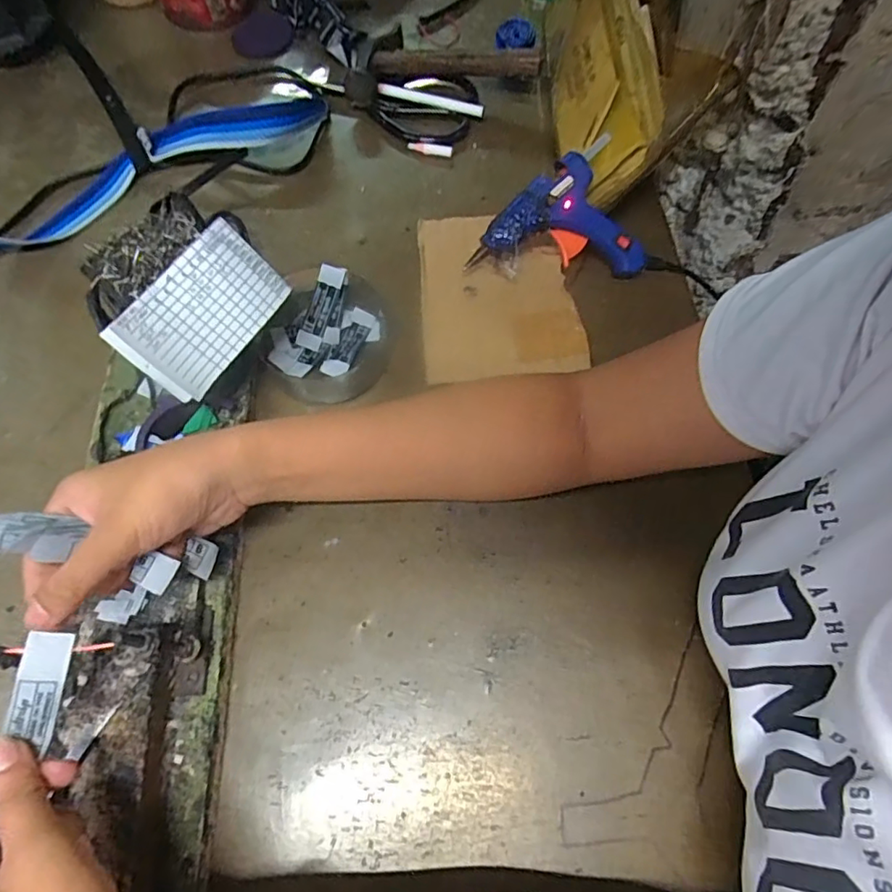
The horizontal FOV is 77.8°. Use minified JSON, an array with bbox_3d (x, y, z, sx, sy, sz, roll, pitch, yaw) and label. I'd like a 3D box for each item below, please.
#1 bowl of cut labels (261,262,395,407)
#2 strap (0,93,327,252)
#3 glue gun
[{"bbox_3d":[-0.091,-0.086,0.421,0.093,0.039,0.097,0,66,0],"label":"bowl of cut labels"},{"bbox_3d":[-0.268,-0.257,0.499,0.343,0.043,0.080,-30,69,-13],"label":"strap"},{"bbox_3d":[0.093,-0.193,0.444,0.138,0.029,0.099,2,103,-4],"label":"glue gun"}]

